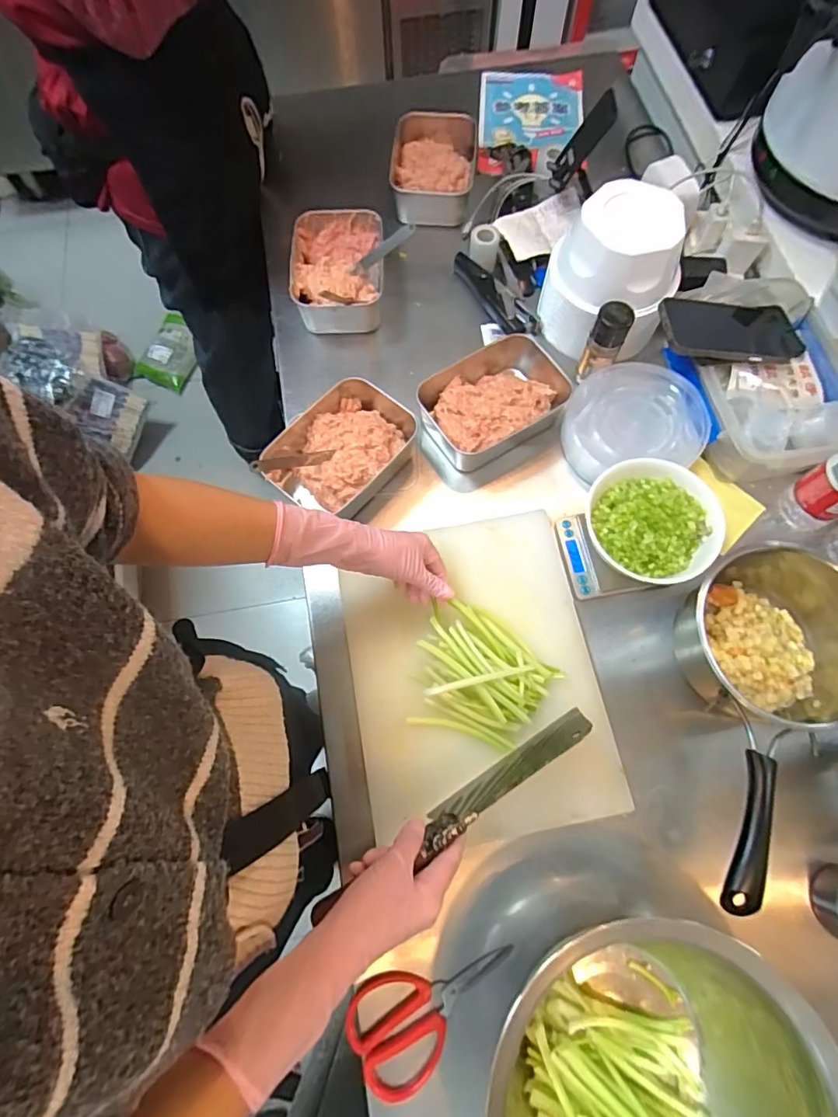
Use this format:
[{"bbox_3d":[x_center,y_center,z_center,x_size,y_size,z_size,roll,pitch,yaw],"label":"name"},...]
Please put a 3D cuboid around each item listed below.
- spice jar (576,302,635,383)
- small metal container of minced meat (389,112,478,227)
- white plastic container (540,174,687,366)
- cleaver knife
[{"bbox_3d":[0.238,-0.273,0.664,0.042,0.108,0.039,0,71,0],"label":"spice jar"},{"bbox_3d":[0.021,-0.627,0.833,0.134,0.060,0.190,6,71,2],"label":"small metal container of minced meat"},{"bbox_3d":[0.248,-0.362,0.673,0.164,0.157,0.146,20,72,7],"label":"white plastic container"},{"bbox_3d":[0.042,0.230,0.472,0.297,0.070,0.021,-28,73,-20],"label":"cleaver knife"}]

